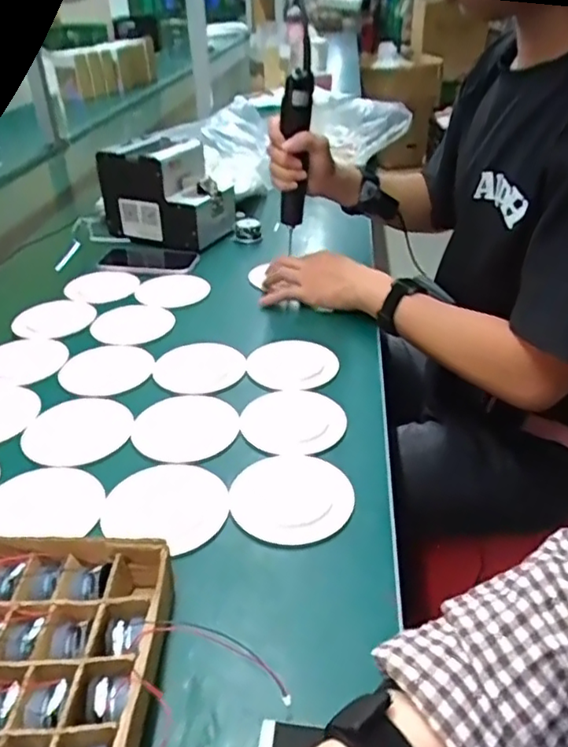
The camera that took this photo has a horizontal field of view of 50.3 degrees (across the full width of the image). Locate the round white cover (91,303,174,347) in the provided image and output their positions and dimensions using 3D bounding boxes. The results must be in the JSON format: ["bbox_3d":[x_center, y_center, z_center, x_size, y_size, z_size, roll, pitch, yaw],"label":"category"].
[{"bbox_3d":[-0.196,-0.064,0.785,0.079,0.015,0.099,24,40,33],"label":"round white cover"}]

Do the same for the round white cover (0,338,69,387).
[{"bbox_3d":[-0.300,-0.015,0.697,0.092,0.008,0.103,21,39,30],"label":"round white cover"}]

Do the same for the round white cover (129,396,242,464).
[{"bbox_3d":[-0.098,0.053,0.599,0.101,0.004,0.097,0,33,0],"label":"round white cover"}]

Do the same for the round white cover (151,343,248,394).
[{"bbox_3d":[-0.095,-0.008,0.686,0.101,0.008,0.086,-18,37,-26],"label":"round white cover"}]

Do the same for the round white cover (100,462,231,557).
[{"bbox_3d":[-0.097,0.108,0.509,0.101,0.004,0.091,11,34,16],"label":"round white cover"}]

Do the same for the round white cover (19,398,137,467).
[{"bbox_3d":[-0.201,0.055,0.592,0.100,0.004,0.098,0,33,0],"label":"round white cover"}]

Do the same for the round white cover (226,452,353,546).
[{"bbox_3d":[0.007,0.101,0.515,0.101,0.007,0.099,0,33,0],"label":"round white cover"}]

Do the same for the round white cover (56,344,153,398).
[{"bbox_3d":[-0.199,-0.006,0.683,0.087,0.007,0.096,25,41,34],"label":"round white cover"}]

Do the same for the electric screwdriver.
[{"bbox_3d":[0.018,-0.308,0.838,0.042,0.290,0.030,16,37,25],"label":"electric screwdriver"}]

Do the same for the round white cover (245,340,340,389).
[{"bbox_3d":[0.009,-0.012,0.689,0.099,0.006,0.090,0,33,0],"label":"round white cover"}]

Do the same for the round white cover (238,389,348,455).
[{"bbox_3d":[0.008,0.043,0.607,0.101,0.012,0.106,0,33,0],"label":"round white cover"}]

